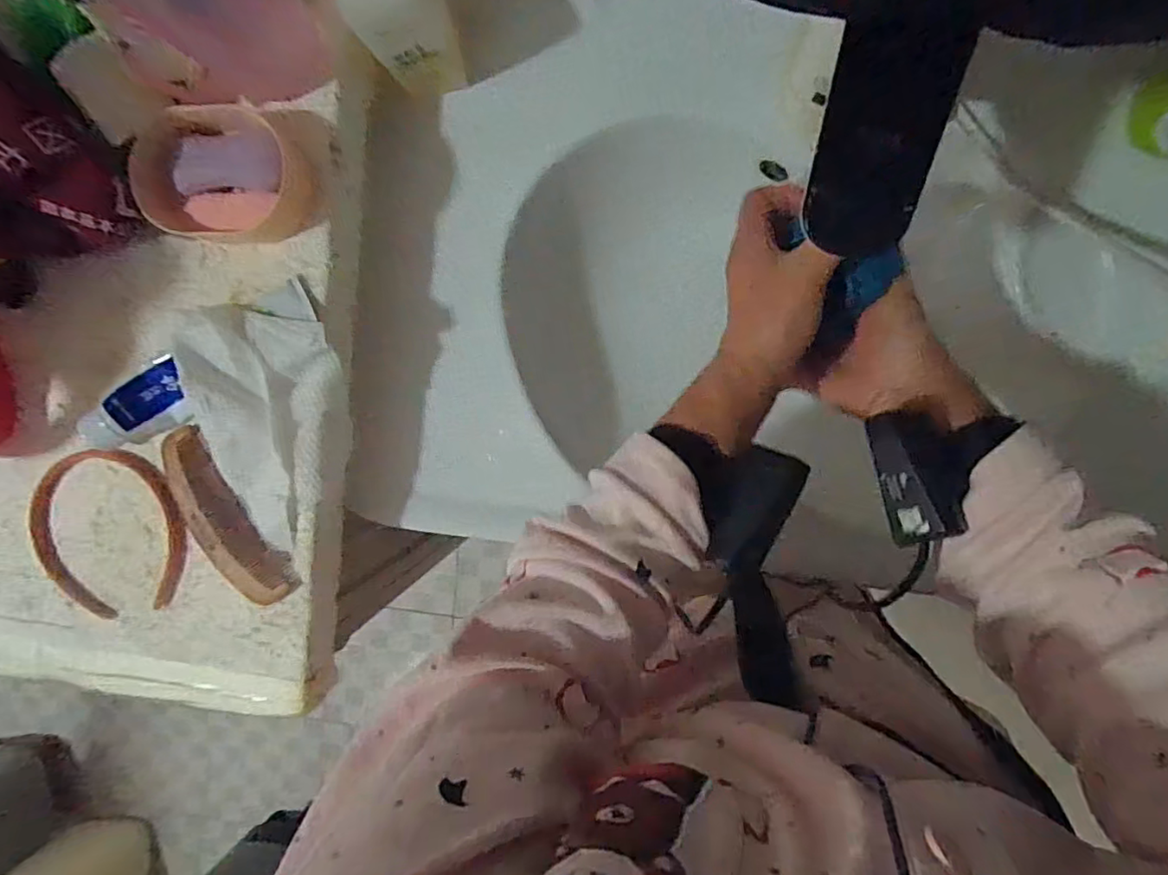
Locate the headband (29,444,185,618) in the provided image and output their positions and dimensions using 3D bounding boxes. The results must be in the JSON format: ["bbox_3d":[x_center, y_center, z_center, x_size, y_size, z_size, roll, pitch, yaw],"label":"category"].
[{"bbox_3d":[-0.387,0.079,0.482,0.139,0.015,0.135,0,95,5],"label":"headband"}]

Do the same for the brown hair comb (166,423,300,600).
[{"bbox_3d":[-0.284,0.065,0.466,0.055,0.010,0.149,-31,91,7],"label":"brown hair comb"}]

